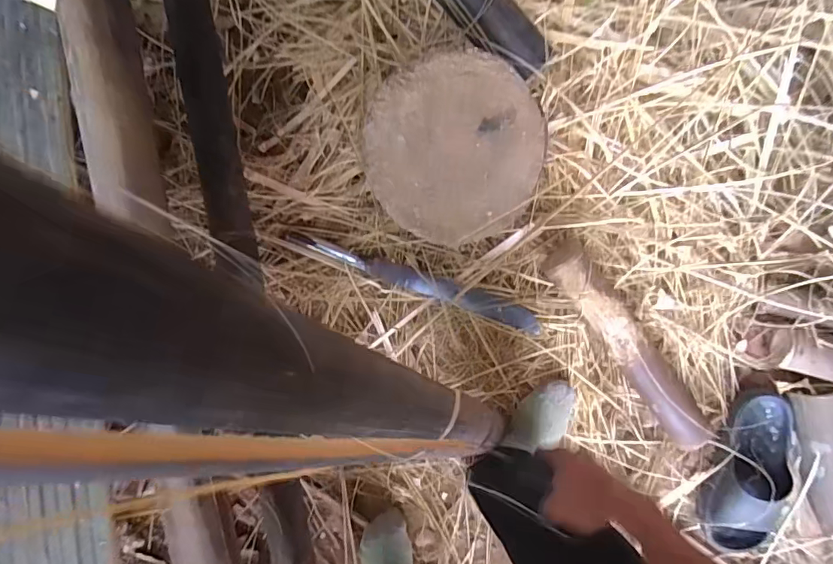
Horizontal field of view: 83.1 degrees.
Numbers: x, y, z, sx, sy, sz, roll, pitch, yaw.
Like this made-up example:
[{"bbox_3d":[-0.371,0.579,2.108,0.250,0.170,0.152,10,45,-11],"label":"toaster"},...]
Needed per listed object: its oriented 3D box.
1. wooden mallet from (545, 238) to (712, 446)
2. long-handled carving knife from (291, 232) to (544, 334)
[{"bbox_3d":[0.347,0.107,0.755,0.074,0.061,0.389,-37,90,4],"label":"wooden mallet"},{"bbox_3d":[-0.002,0.000,0.799,0.446,0.024,0.037,19,94,2],"label":"long-handled carving knife"}]

